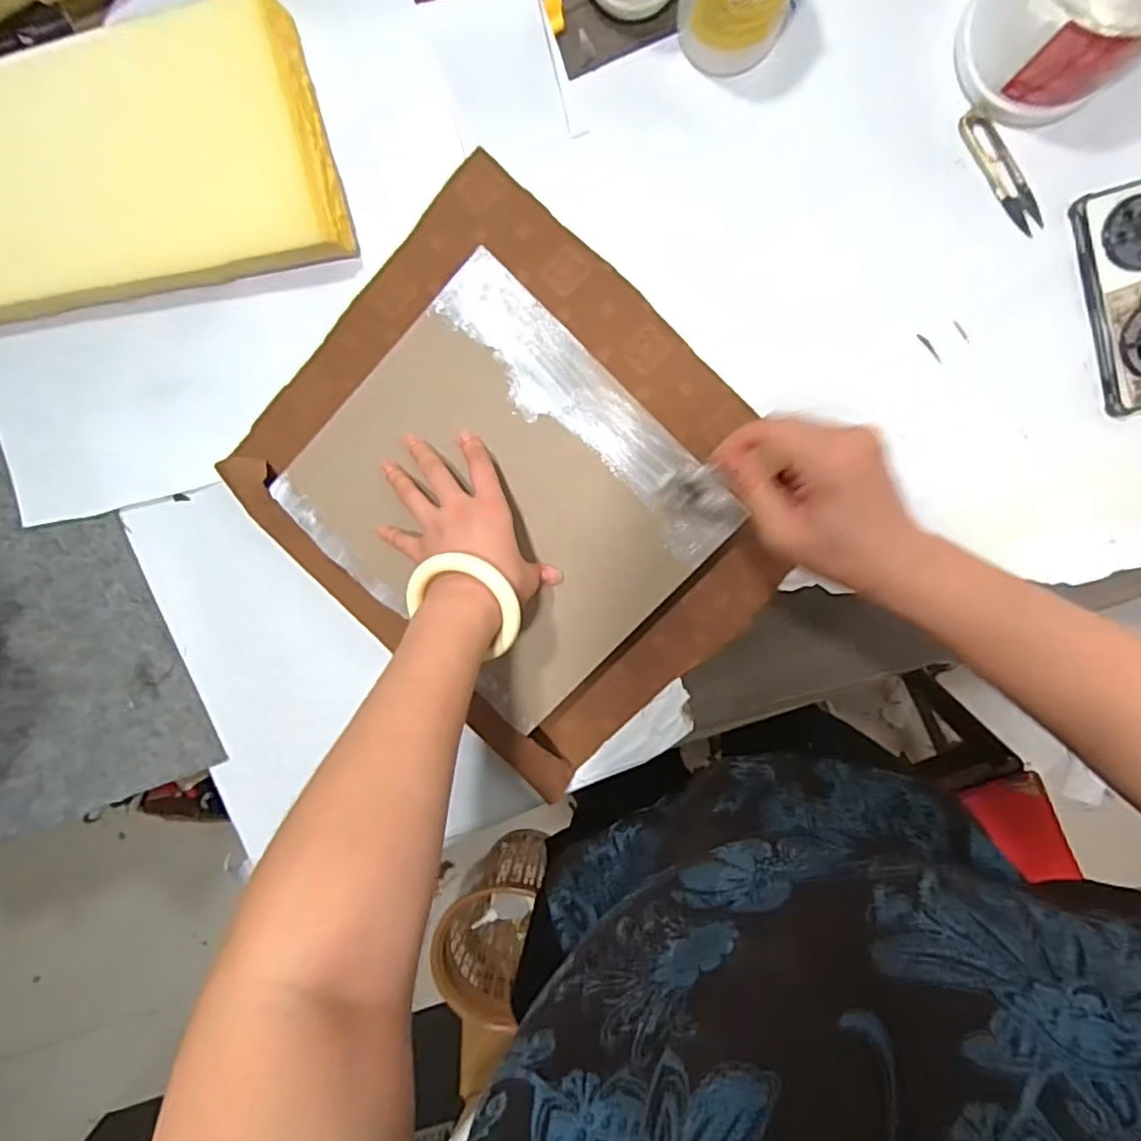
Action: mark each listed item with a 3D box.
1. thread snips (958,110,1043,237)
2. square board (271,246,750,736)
[{"bbox_3d":[0.334,-0.308,0.509,0.024,0.008,0.101,-36,95,7],"label":"thread snips"},{"bbox_3d":[-0.053,-0.055,0.538,0.297,0.015,0.261,43,100,-3],"label":"square board"}]

